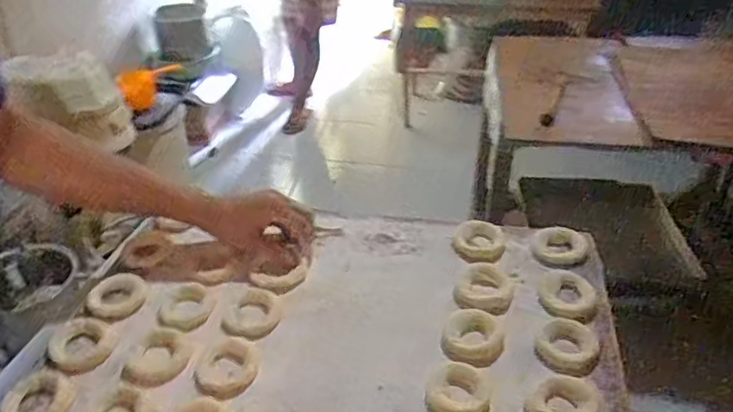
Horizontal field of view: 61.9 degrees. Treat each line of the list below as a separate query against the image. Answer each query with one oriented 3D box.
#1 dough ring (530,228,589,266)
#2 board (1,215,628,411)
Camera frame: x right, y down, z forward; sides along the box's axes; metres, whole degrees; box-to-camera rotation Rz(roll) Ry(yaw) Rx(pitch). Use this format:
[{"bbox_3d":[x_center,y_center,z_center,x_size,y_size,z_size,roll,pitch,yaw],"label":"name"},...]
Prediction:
[{"bbox_3d":[0.247,0.051,0.783,0.070,0.014,0.061,-26,44,-30],"label":"dough ring"},{"bbox_3d":[-0.033,0.135,0.682,0.586,0.025,0.401,5,37,8],"label":"board"}]

